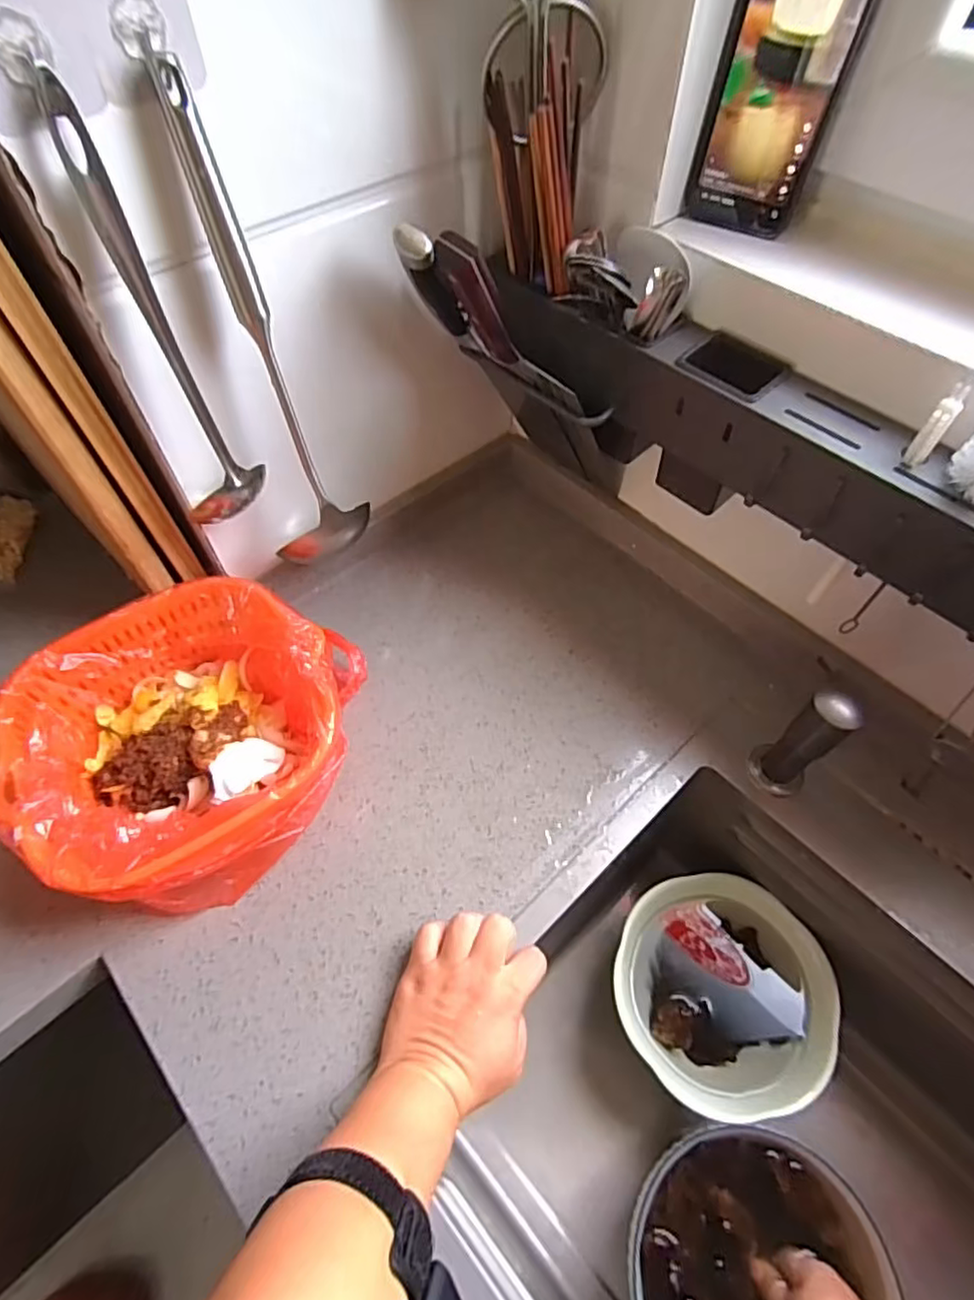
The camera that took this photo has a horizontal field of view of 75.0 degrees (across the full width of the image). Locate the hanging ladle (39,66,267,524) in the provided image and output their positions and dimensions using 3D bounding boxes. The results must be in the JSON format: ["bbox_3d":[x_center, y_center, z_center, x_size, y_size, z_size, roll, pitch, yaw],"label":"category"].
[{"bbox_3d":[-0.201,-0.188,0.399,0.039,0.251,0.047,12,57,8],"label":"hanging ladle"}]

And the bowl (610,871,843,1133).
[{"bbox_3d":[0.211,0.311,0.580,0.184,0.069,0.184,0,55,1],"label":"bowl"}]

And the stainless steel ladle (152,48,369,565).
[{"bbox_3d":[-0.146,-0.185,0.449,0.056,0.335,0.055,16,58,10],"label":"stainless steel ladle"}]

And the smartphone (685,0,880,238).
[{"bbox_3d":[0.190,-0.367,0.415,0.078,0.153,0.018,29,54,17],"label":"smartphone"}]

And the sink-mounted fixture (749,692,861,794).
[{"bbox_3d":[0.246,0.071,0.497,0.044,0.121,0.034,38,64,24],"label":"sink-mounted fixture"}]

